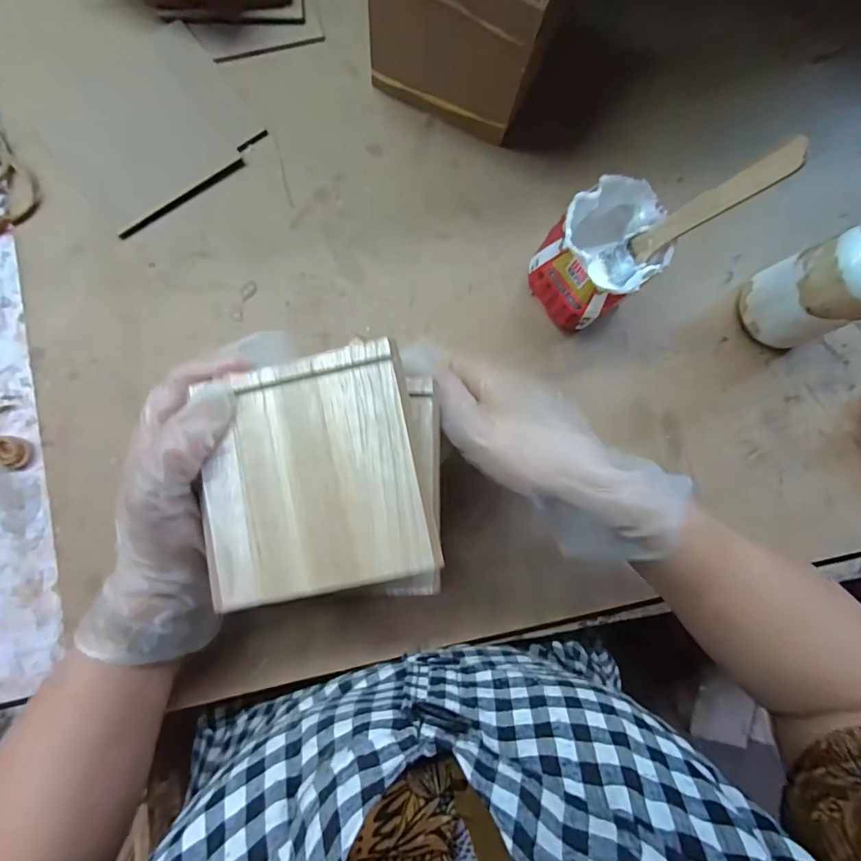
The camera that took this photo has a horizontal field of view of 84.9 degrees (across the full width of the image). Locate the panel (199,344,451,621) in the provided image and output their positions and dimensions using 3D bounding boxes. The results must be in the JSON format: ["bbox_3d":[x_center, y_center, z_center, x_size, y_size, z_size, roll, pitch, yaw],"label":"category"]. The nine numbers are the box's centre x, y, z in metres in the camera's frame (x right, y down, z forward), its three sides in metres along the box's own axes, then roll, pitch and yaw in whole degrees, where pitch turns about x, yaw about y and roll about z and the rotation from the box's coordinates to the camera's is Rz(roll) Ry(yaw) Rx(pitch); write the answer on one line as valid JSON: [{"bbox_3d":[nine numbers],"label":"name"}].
[{"bbox_3d":[-0.057,0.021,0.223,0.104,0.004,0.109,-13,83,6],"label":"panel"}]

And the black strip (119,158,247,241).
[{"bbox_3d":[-0.180,-0.170,0.344,0.103,0.005,0.006,-38,89,-7],"label":"black strip"}]

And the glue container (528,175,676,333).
[{"bbox_3d":[0.112,-0.116,0.322,0.068,0.075,0.064,0,85,-5],"label":"glue container"}]

